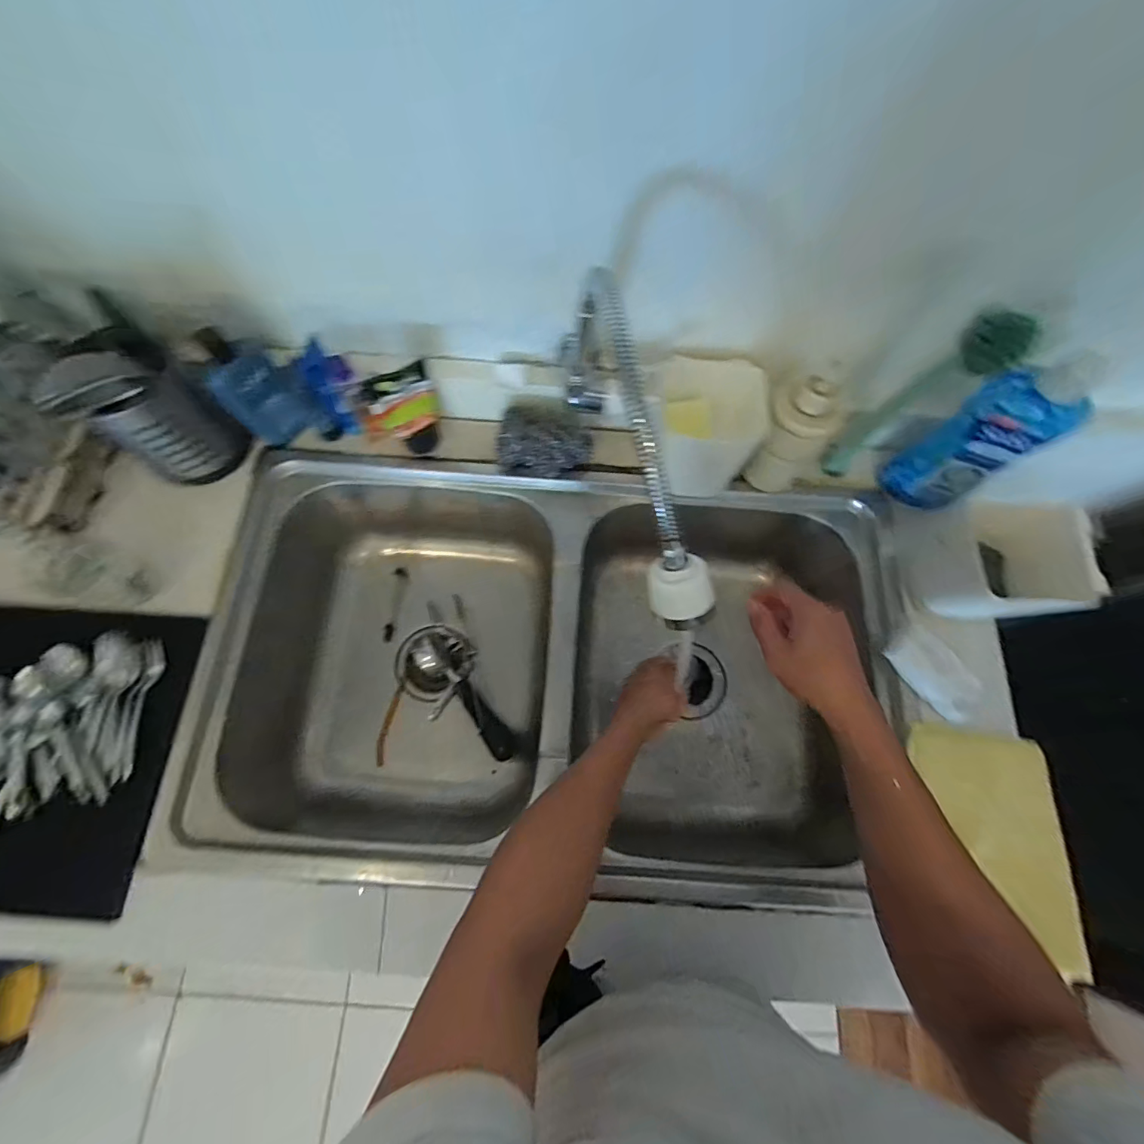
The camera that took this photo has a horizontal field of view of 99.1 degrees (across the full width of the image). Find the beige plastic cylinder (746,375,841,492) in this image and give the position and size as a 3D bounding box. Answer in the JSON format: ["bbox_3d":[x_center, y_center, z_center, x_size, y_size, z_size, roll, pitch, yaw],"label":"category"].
[{"bbox_3d":[0.252,-0.154,0.556,0.074,0.149,0.083,34,75,9],"label":"beige plastic cylinder"}]

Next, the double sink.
[{"bbox_3d":[-0.019,0.105,0.641,0.787,0.209,0.461,3,72,-1],"label":"double sink"}]

